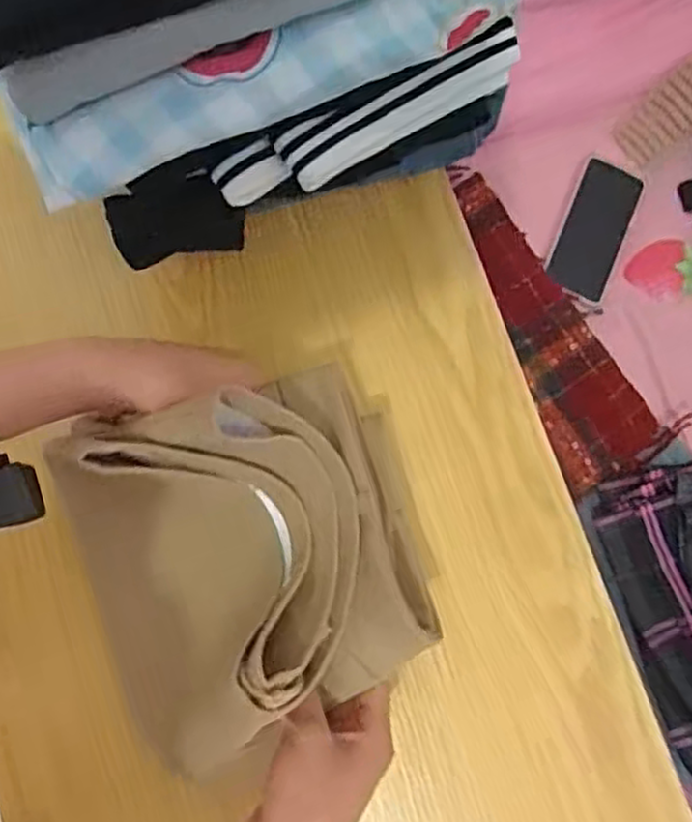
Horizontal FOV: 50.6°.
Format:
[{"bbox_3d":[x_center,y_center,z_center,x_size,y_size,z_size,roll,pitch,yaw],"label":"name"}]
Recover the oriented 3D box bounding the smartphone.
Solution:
[{"bbox_3d":[0.284,-0.209,0.838,0.072,0.009,0.167,22,79,4],"label":"smartphone"}]

